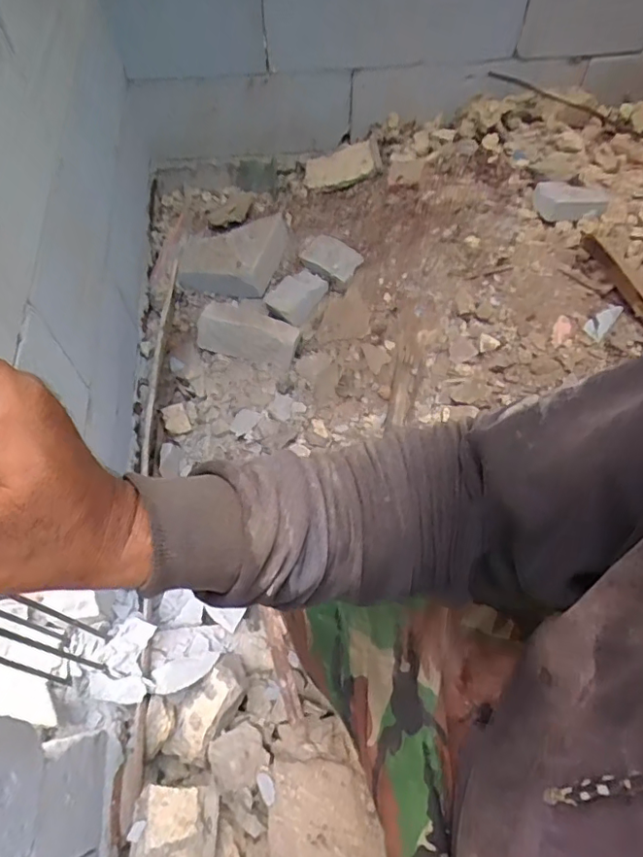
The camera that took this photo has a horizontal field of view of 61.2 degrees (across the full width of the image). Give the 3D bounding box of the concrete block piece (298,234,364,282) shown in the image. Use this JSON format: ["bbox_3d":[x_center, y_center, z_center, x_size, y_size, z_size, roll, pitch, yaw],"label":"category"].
[{"bbox_3d":[0.016,-0.377,1.187,0.143,0.069,0.082,24,62,13],"label":"concrete block piece"}]

